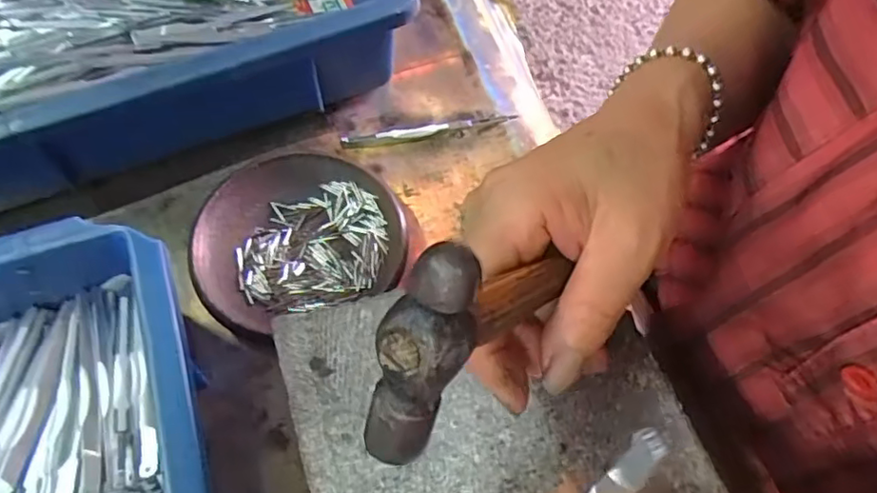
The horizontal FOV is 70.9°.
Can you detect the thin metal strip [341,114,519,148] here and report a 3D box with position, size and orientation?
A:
[{"bbox_3d":[-0.006,-0.073,0.383,0.107,0.009,0.009,-10,62,-7],"label":"thin metal strip"}]

